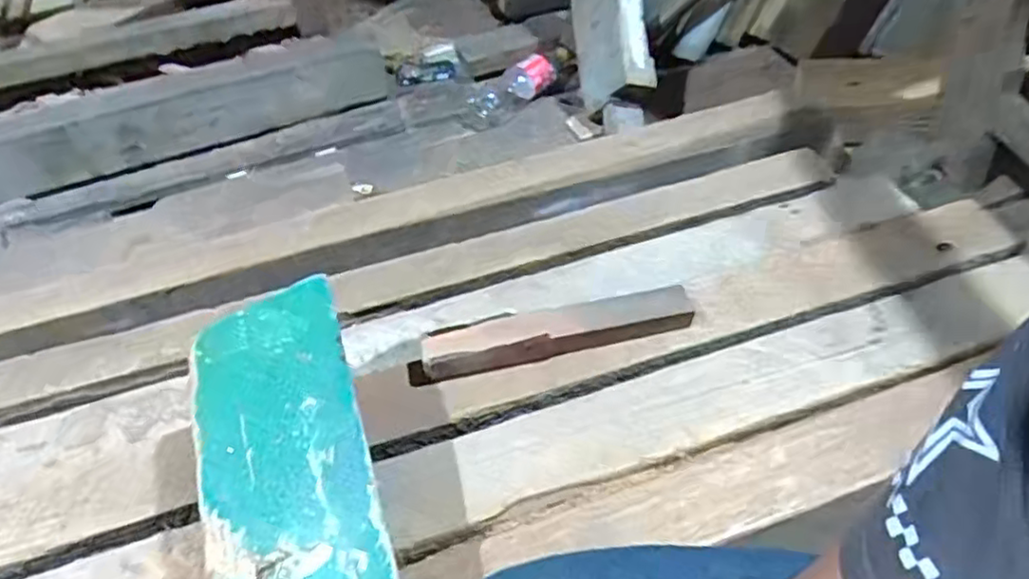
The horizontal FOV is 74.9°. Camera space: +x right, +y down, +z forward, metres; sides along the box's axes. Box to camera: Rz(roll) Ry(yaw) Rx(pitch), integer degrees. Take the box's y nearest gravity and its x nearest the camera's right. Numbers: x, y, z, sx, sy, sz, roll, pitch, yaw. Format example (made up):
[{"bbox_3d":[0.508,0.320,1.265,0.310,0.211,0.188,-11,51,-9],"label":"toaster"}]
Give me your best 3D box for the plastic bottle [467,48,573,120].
[{"bbox_3d":[0.014,-0.353,1.140,0.204,0.058,0.055,-30,50,-24],"label":"plastic bottle"}]

